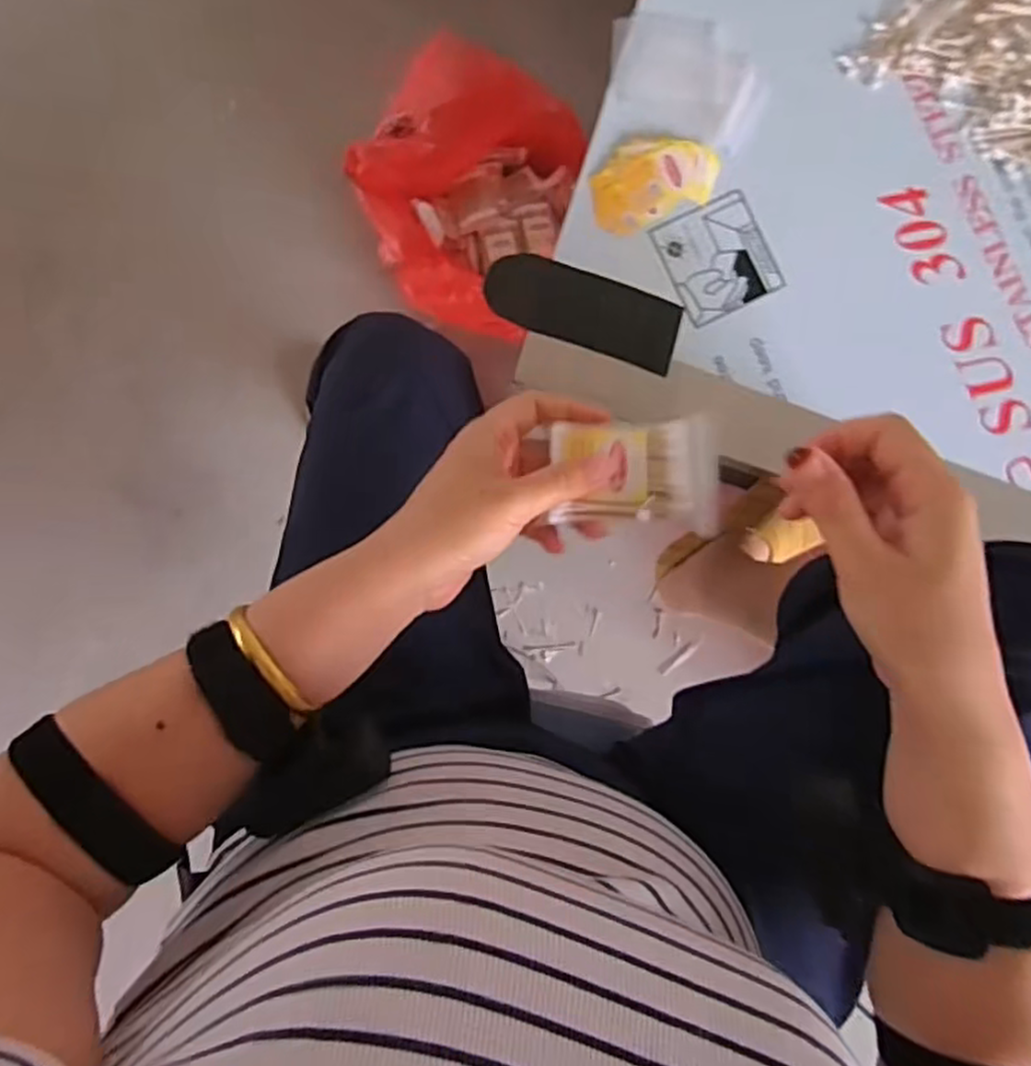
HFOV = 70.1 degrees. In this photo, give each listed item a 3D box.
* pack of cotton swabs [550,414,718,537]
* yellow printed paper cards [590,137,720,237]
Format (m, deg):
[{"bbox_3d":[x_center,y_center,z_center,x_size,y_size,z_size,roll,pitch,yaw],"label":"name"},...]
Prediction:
[{"bbox_3d":[0.062,-0.033,0.379,0.082,0.011,0.062,4,74,4],"label":"pack of cotton swabs"},{"bbox_3d":[0.114,-0.292,0.609,0.108,0.015,0.064,-25,92,-5],"label":"yellow printed paper cards"}]

